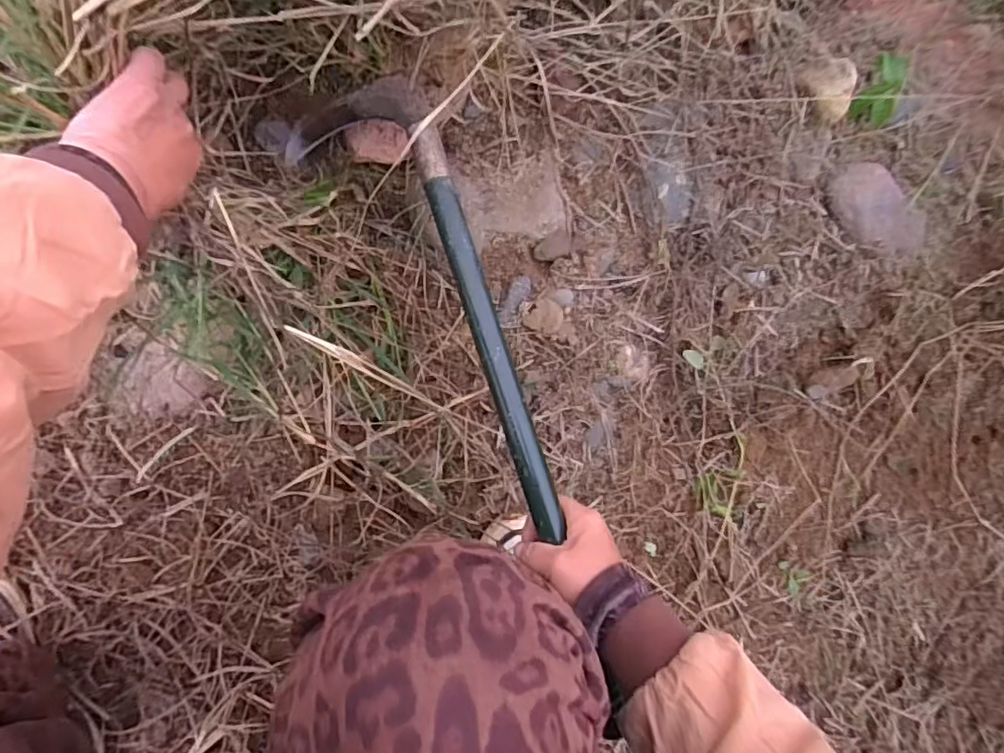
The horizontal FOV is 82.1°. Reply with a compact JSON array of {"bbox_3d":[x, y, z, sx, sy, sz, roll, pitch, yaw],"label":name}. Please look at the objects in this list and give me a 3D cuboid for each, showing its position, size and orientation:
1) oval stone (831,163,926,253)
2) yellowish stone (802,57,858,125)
[{"bbox_3d":[0.418,-0.182,0.642,0.069,0.024,0.118,-39,96,-6],"label":"oval stone"},{"bbox_3d":[0.357,-0.310,0.622,0.044,0.030,0.064,-24,95,-7],"label":"yellowish stone"}]

